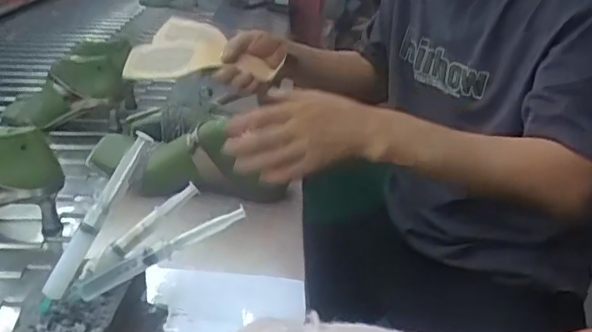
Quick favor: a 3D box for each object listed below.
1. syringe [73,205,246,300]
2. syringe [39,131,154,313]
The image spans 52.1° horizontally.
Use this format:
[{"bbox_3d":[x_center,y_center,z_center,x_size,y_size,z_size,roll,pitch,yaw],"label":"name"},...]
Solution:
[{"bbox_3d":[-0.118,0.074,0.527,0.158,0.017,0.014,-26,32,-9],"label":"syringe"},{"bbox_3d":[-0.167,0.045,0.493,0.017,0.169,0.017,28,4,-43],"label":"syringe"}]

